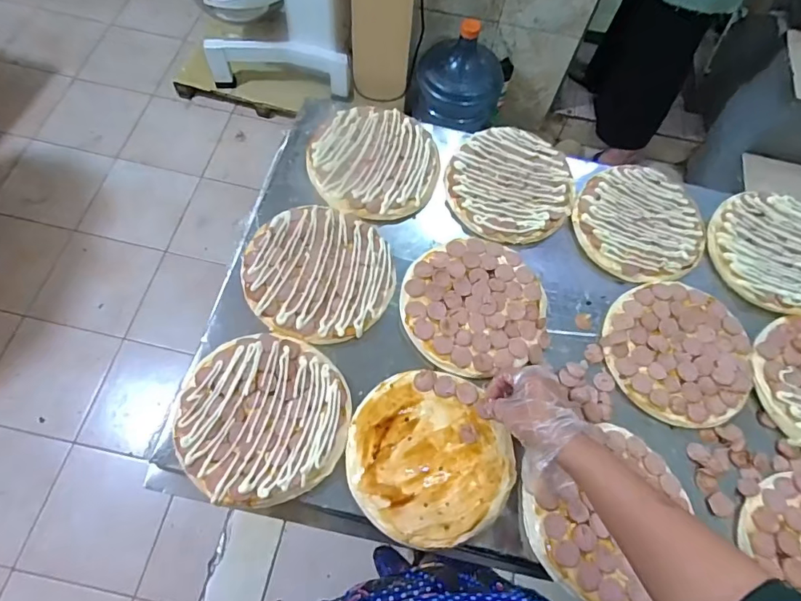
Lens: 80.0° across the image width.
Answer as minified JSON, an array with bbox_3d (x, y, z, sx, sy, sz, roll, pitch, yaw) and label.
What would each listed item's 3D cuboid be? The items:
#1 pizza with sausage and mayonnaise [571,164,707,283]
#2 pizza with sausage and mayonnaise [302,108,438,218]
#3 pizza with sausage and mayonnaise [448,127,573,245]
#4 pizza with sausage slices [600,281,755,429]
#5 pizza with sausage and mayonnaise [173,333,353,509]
[{"bbox_3d":[0.368,-0.120,0.732,0.193,0.028,0.186,1,65,-2],"label":"pizza with sausage and mayonnaise"},{"bbox_3d":[-0.041,-0.214,0.742,0.193,0.028,0.191,1,65,-2],"label":"pizza with sausage and mayonnaise"},{"bbox_3d":[0.170,-0.183,0.743,0.191,0.026,0.192,5,65,0],"label":"pizza with sausage and mayonnaise"},{"bbox_3d":[0.381,0.067,0.650,0.194,0.010,0.193,-7,66,-5],"label":"pizza with sausage slices"},{"bbox_3d":[-0.160,0.135,0.566,0.190,0.026,0.191,-9,66,-6],"label":"pizza with sausage and mayonnaise"}]

